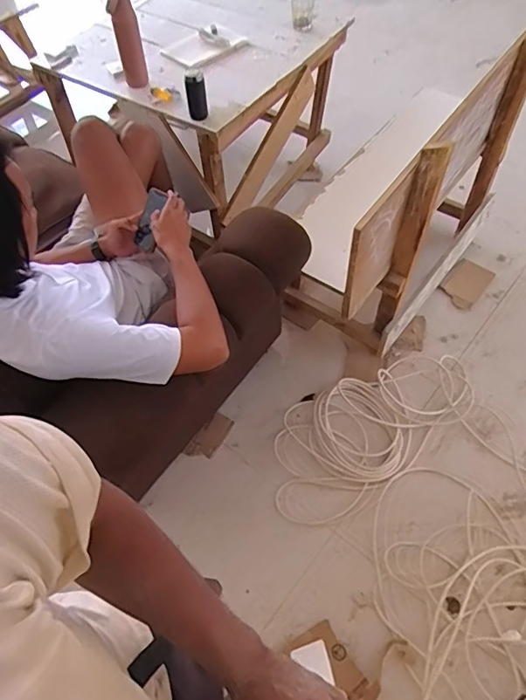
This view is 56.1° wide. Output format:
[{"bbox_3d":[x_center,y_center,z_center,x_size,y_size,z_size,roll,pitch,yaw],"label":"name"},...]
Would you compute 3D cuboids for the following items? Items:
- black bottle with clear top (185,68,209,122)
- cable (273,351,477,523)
[{"bbox_3d":[-0.191,-0.734,1.415,0.055,0.134,0.062,-6,57,-1],"label":"black bottle with clear top"},{"bbox_3d":[0.342,0.223,1.584,0.753,0.041,0.363,-34,62,-18],"label":"cable"}]

